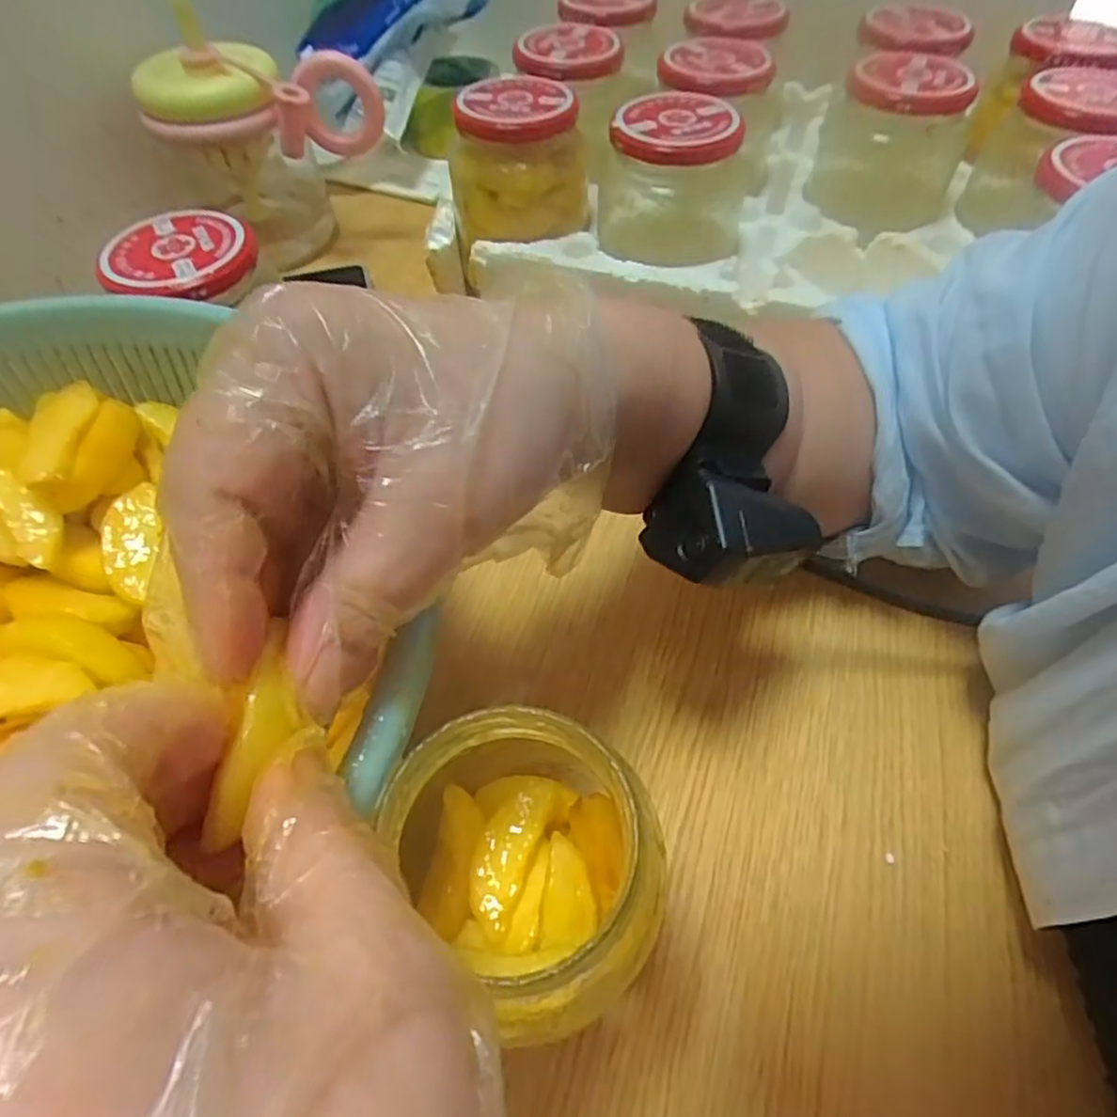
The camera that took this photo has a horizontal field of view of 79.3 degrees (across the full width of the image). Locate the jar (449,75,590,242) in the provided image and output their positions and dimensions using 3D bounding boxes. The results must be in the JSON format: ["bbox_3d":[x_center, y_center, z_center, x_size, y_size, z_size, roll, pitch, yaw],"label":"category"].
[{"bbox_3d":[-0.022,-0.234,0.399,0.084,0.067,0.065,-5,55,-2],"label":"jar"}]

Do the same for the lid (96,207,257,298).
[{"bbox_3d":[-0.181,-0.147,0.322,0.065,0.008,0.065,-1,55,1],"label":"lid"}]

